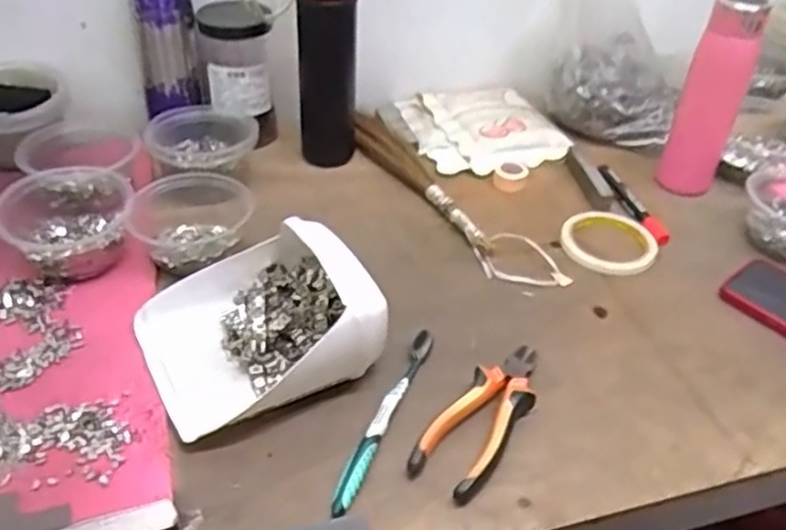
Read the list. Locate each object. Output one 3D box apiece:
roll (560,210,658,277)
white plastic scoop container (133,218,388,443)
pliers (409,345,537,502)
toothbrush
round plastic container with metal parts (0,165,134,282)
[{"bbox_3d":[0.227,-0.026,0.740,0.097,0.013,0.095,11,42,10],"label":"roll"},{"bbox_3d":[-0.111,0.042,0.567,0.169,0.081,0.153,-20,47,-24],"label":"white plastic scoop container"},{"bbox_3d":[0.075,0.114,0.549,0.052,0.024,0.150,27,47,25],"label":"pliers"},{"bbox_3d":[-0.006,0.116,0.547,0.014,0.010,0.180,17,44,15],"label":"toothbrush"},{"bbox_3d":[-0.302,-0.041,0.656,0.113,0.062,0.108,1,42,-1],"label":"round plastic container with metal parts"}]

